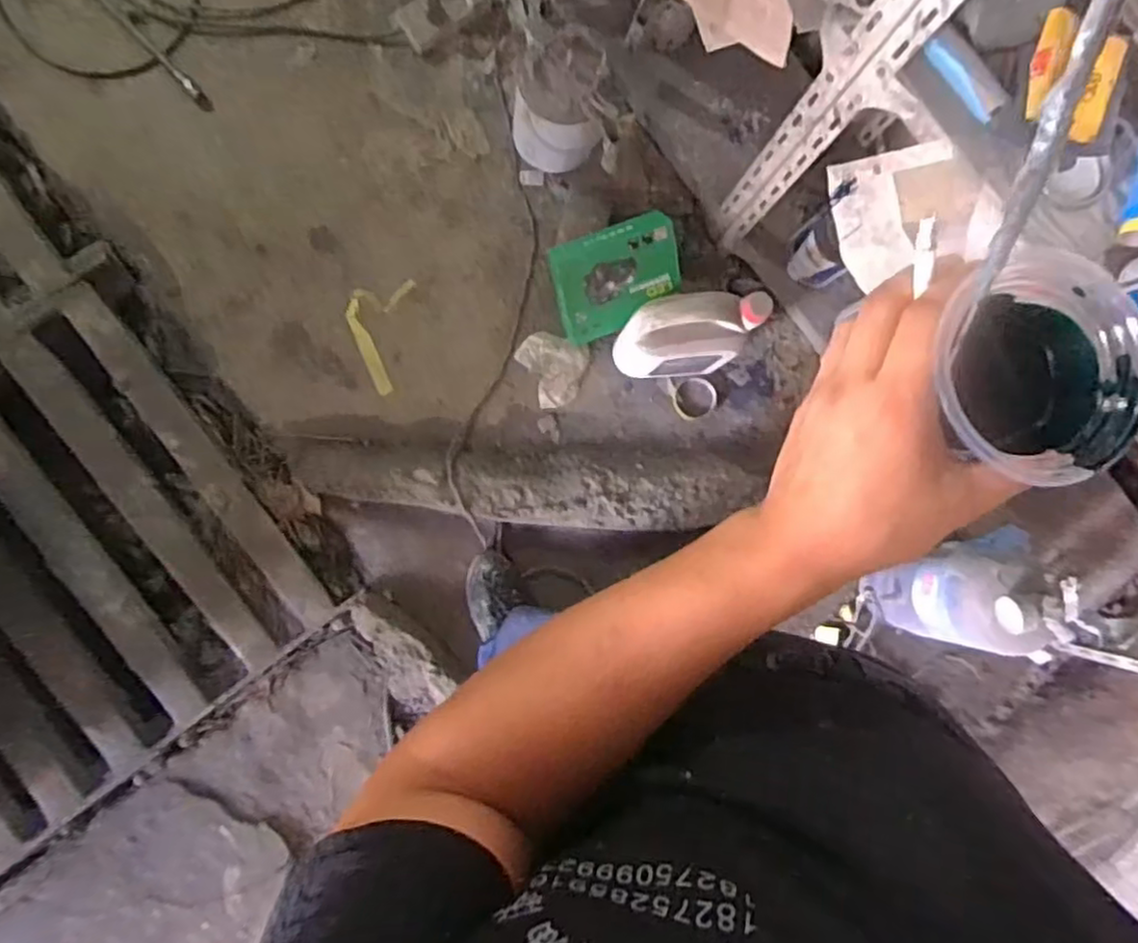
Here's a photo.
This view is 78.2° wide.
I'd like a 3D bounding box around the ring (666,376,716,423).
[{"bbox_3d":[0.242,-0.142,1.355,0.089,0.013,0.084,0,87,-8],"label":"ring"}]

